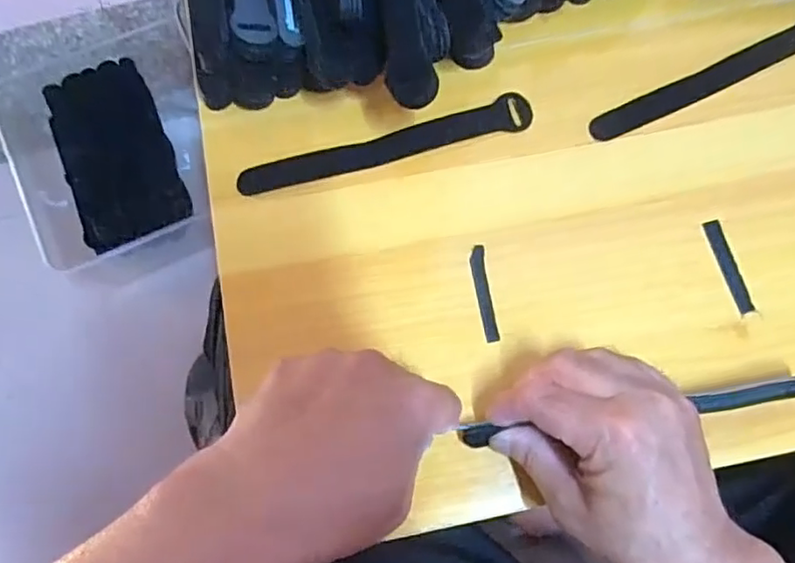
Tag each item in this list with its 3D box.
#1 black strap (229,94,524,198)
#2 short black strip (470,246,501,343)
[{"bbox_3d":[-0.006,-0.089,0.414,0.195,0.011,0.024,-16,74,-6],"label":"black strap"},{"bbox_3d":[0.053,0.007,0.384,0.010,0.004,0.061,-7,73,-3],"label":"short black strip"}]

